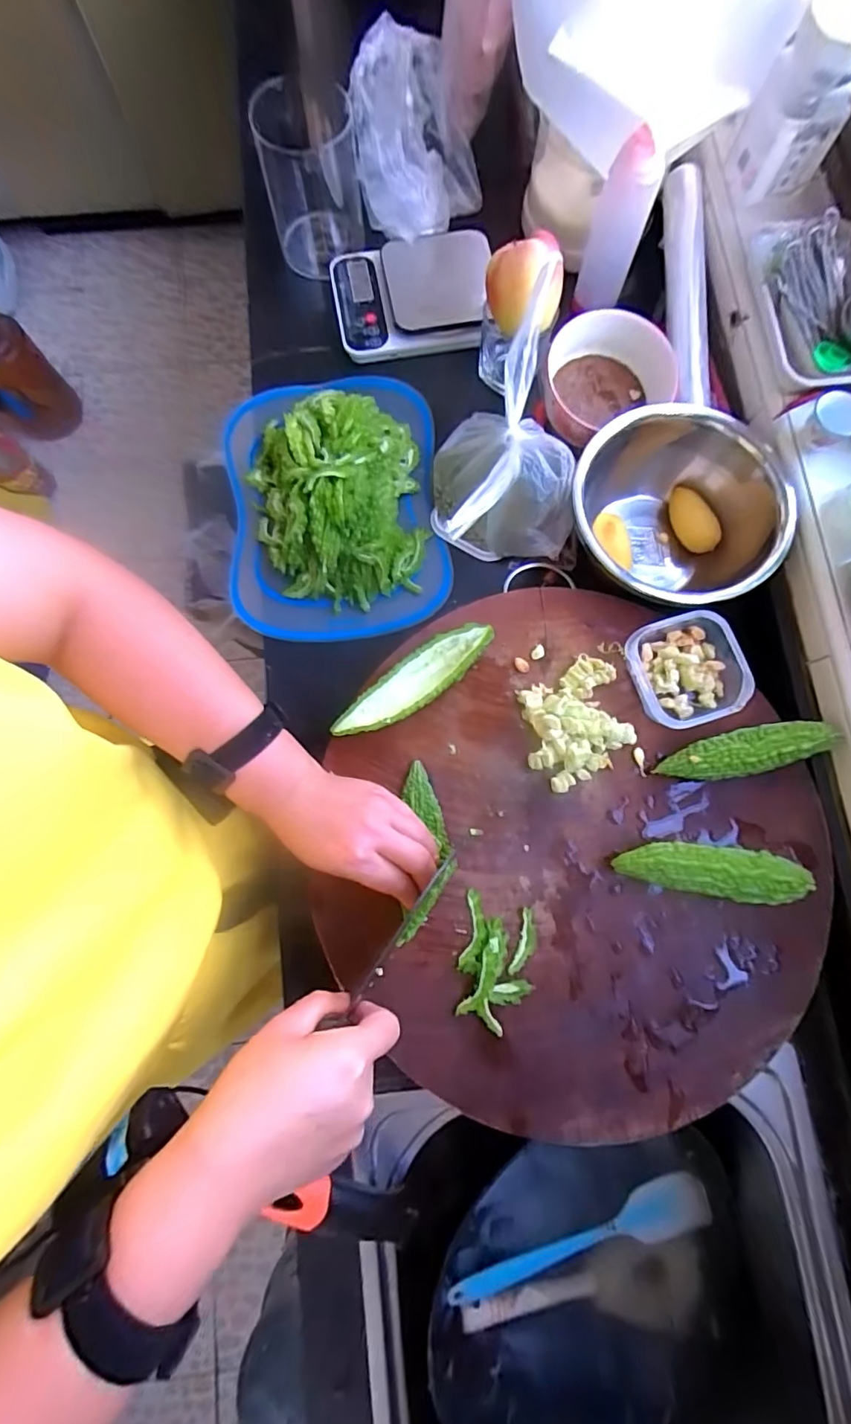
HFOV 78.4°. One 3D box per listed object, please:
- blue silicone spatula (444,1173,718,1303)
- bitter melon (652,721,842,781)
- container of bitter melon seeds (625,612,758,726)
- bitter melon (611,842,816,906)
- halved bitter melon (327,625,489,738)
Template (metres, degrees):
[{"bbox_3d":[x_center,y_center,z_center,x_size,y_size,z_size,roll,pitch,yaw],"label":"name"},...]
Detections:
[{"bbox_3d":[0.153,0.512,0.507,0.262,0.033,0.046,-11,79,-3],"label":"blue silicone spatula"},{"bbox_3d":[0.264,0.034,0.432,0.143,0.036,0.036,-13,79,-3],"label":"bitter melon"},{"bbox_3d":[0.230,-0.037,0.449,0.092,0.035,0.090,-18,80,-4],"label":"container of bitter melon seeds"},{"bbox_3d":[0.223,0.124,0.413,0.145,0.038,0.041,6,79,1],"label":"bitter melon"},{"bbox_3d":[-0.010,-0.025,0.450,0.152,0.023,0.044,-37,82,-7],"label":"halved bitter melon"}]

